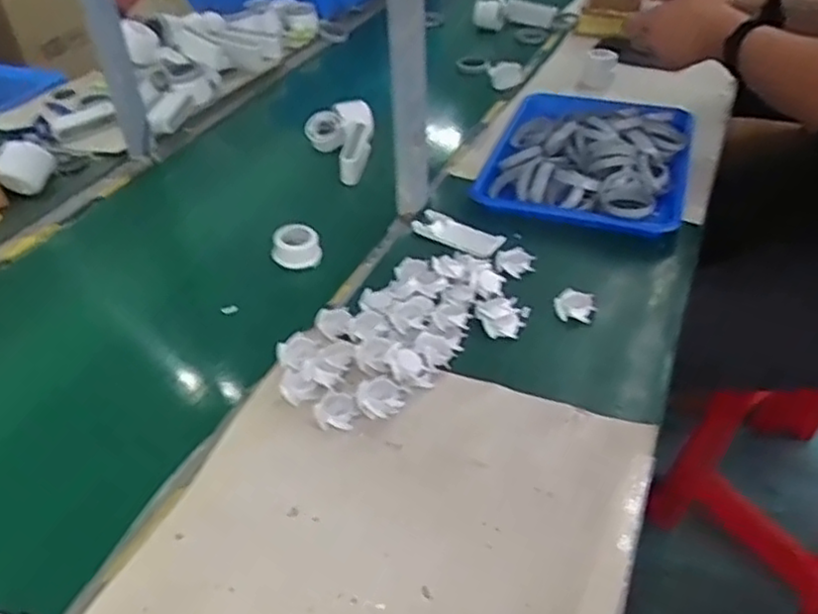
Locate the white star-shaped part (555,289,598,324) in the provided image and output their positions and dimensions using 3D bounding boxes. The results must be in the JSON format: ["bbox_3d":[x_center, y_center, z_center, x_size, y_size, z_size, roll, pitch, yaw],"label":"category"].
[{"bbox_3d":[0.169,-0.002,0.711,0.040,0.013,0.039,8,41,11],"label":"white star-shaped part"}]

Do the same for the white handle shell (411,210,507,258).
[{"bbox_3d":[0.057,-0.088,0.816,0.106,0.011,0.042,23,46,26],"label":"white handle shell"}]

